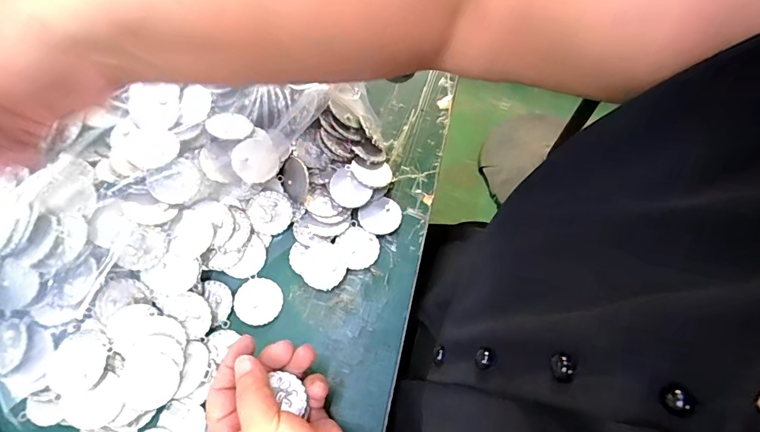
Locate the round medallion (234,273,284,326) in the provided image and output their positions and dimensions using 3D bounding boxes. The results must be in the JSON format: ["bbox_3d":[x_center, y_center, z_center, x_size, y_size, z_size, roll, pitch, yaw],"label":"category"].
[{"bbox_3d":[-0.098,0.069,0.348,0.037,0.004,0.036,0,65,0],"label":"round medallion"}]

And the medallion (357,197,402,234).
[{"bbox_3d":[0.001,0.000,0.378,0.037,0.007,0.033,-22,67,-11],"label":"medallion"}]

